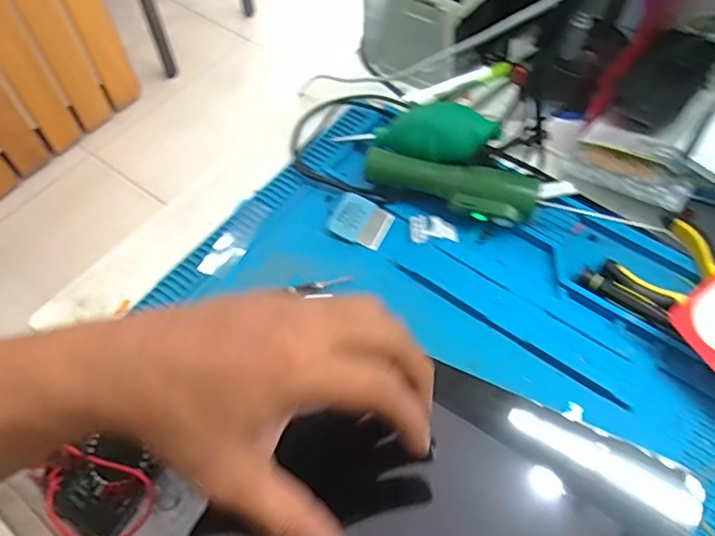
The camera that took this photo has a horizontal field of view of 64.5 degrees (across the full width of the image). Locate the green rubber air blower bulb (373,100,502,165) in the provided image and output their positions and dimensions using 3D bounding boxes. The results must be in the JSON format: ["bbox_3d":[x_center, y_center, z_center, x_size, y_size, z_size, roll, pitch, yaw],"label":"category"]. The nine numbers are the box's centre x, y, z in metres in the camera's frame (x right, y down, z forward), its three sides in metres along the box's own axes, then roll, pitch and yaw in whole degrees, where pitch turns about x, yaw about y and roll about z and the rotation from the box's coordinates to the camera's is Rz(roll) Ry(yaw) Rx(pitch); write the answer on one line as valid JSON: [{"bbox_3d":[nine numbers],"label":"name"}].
[{"bbox_3d":[0.059,-0.107,0.453,0.100,0.038,0.040,5,56,24],"label":"green rubber air blower bulb"}]

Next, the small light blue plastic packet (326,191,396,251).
[{"bbox_3d":[0.003,-0.037,0.453,0.044,0.010,0.038,22,61,14],"label":"small light blue plastic packet"}]

